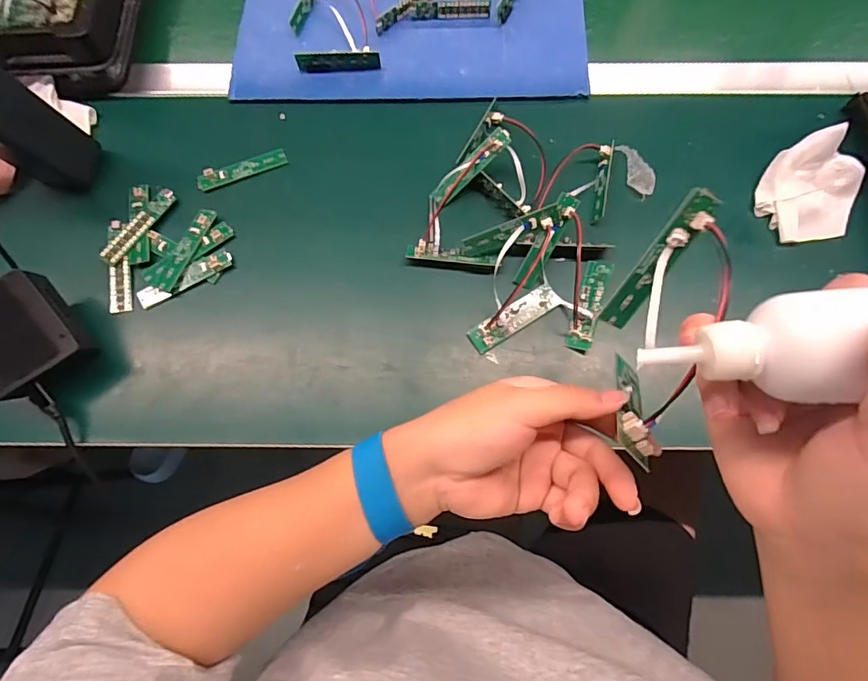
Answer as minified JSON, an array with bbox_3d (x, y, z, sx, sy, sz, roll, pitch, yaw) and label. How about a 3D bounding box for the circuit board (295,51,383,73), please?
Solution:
[{"bbox_3d":[-0.095,-0.277,0.473,0.082,0.017,0.007,0,37,2],"label":"circuit board"}]

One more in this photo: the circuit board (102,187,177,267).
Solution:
[{"bbox_3d":[-0.267,-0.105,0.431,0.018,0.009,0.085,28,74,9],"label":"circuit board"}]

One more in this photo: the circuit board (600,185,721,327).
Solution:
[{"bbox_3d":[0.122,-0.042,0.260,0.016,0.083,0.008,35,30,11],"label":"circuit board"}]

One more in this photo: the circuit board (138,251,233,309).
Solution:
[{"bbox_3d":[-0.219,-0.054,0.418,0.084,0.008,0.018,-28,74,-8],"label":"circuit board"}]

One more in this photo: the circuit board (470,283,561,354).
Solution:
[{"bbox_3d":[0.070,-0.020,0.403,0.086,0.006,0.023,-32,92,-11],"label":"circuit board"}]

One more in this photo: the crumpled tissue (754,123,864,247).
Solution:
[{"bbox_3d":[0.341,-0.136,0.422,0.092,0.041,0.087,-34,75,-10],"label":"crumpled tissue"}]

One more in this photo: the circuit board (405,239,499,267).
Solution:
[{"bbox_3d":[0.016,-0.077,0.418,0.078,0.010,0.016,4,72,2],"label":"circuit board"}]

